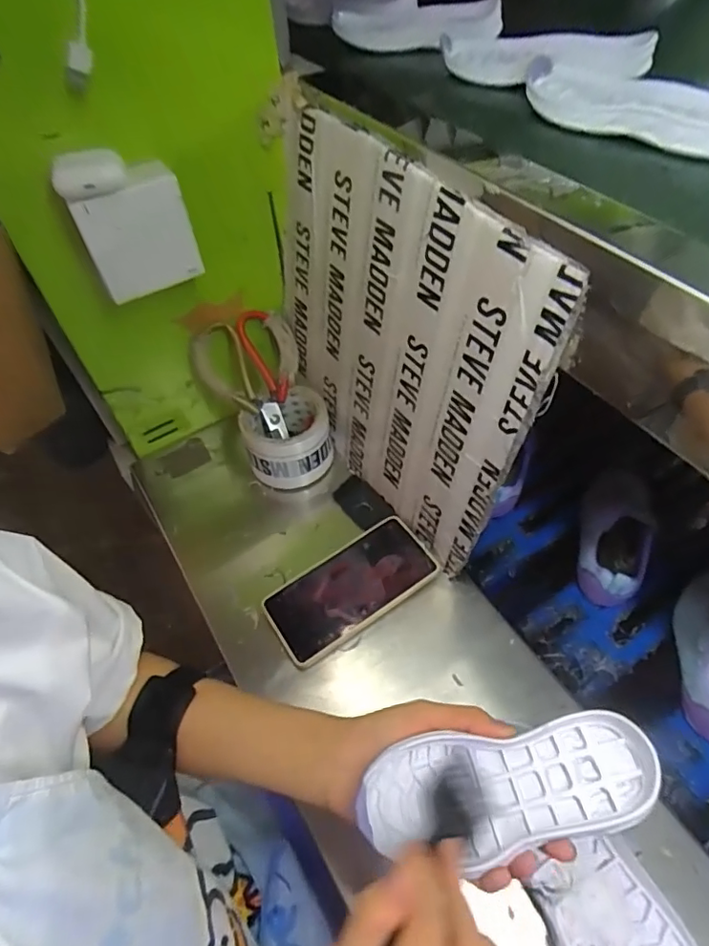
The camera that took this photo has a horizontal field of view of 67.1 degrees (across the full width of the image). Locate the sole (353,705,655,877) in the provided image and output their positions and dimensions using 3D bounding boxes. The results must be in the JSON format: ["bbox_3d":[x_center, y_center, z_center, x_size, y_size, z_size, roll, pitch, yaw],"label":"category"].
[{"bbox_3d":[0.087,0.182,0.308,0.162,0.023,0.062,-11,51,4],"label":"sole"}]

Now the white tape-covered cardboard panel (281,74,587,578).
[{"bbox_3d":[0.027,-0.114,0.491,0.054,0.320,0.331,-23,54,-18],"label":"white tape-covered cardboard panel"}]

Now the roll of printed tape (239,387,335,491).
[{"bbox_3d":[-0.075,-0.039,0.610,0.096,0.068,0.089,0,51,0],"label":"roll of printed tape"}]

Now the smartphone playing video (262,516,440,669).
[{"bbox_3d":[-0.002,0.111,0.522,0.165,0.011,0.079,-31,60,-15],"label":"smartphone playing video"}]

